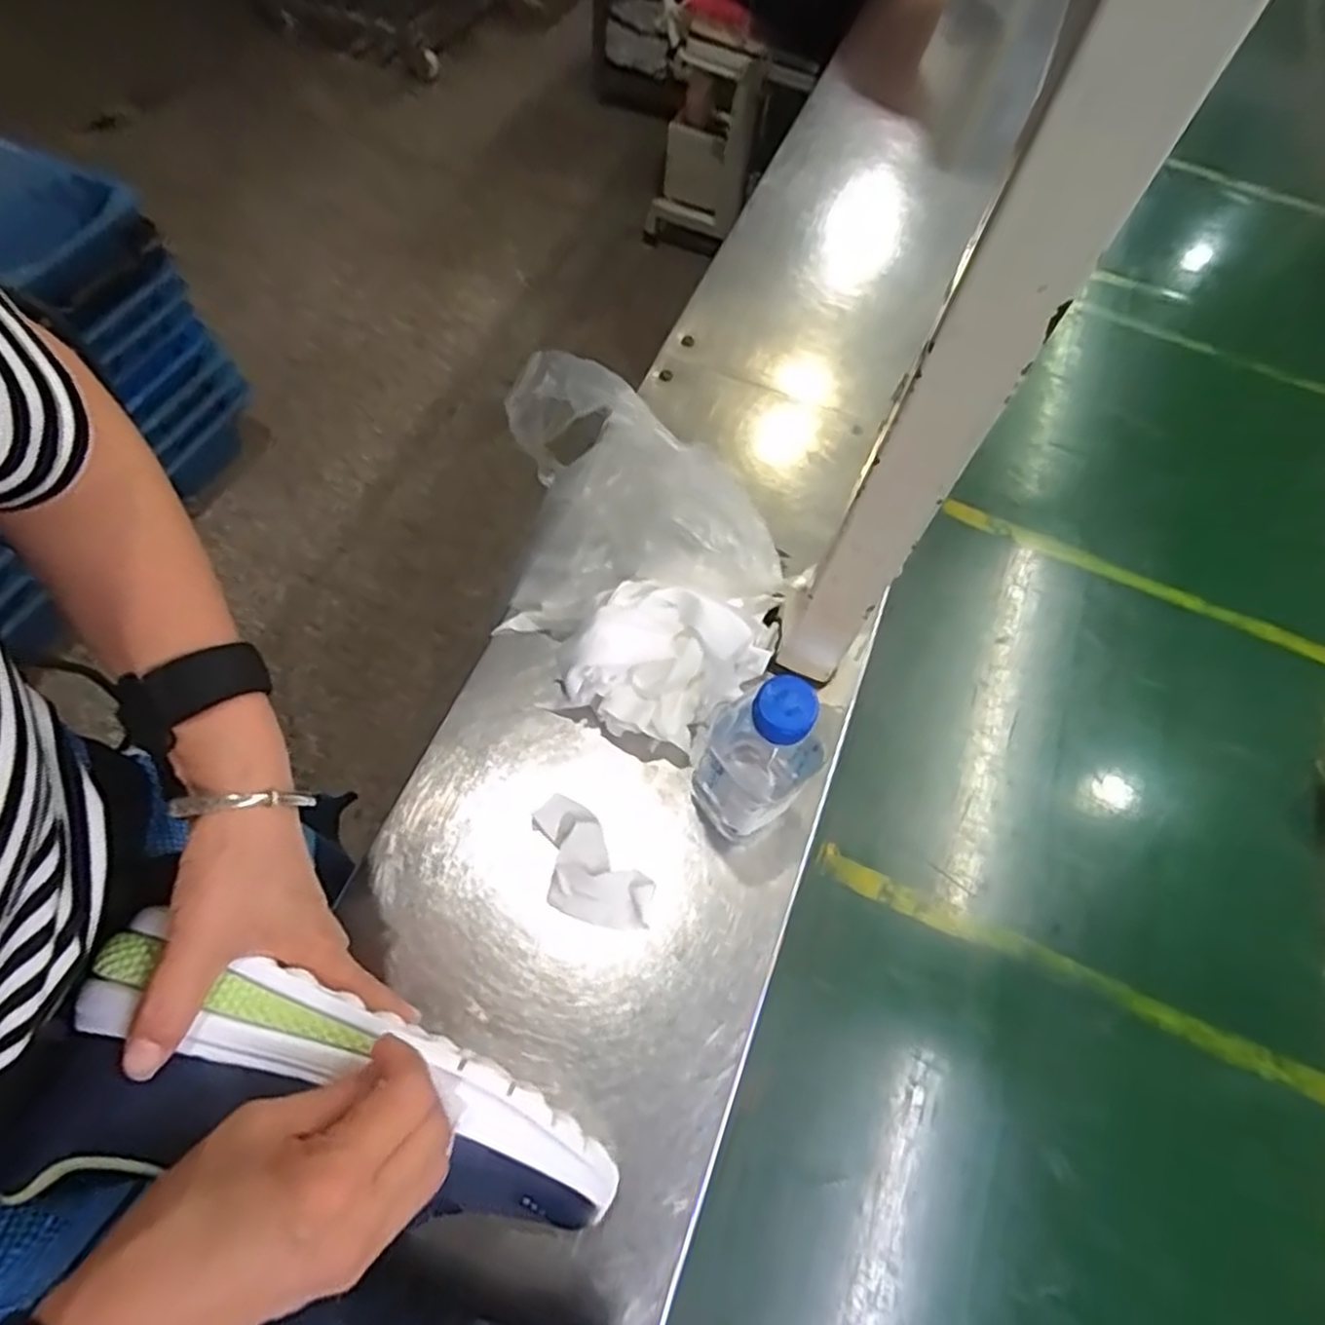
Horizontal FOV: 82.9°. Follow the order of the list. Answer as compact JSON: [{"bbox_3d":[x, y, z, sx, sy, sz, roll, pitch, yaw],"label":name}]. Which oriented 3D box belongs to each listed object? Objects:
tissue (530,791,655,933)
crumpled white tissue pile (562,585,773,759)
[{"bbox_3d":[-0.052,0.133,0.483,0.052,0.015,0.099,-39,72,-21],"label":"tissue"},{"bbox_3d":[0.000,-0.001,0.529,0.118,0.061,0.116,29,64,10],"label":"crumpled white tissue pile"}]

